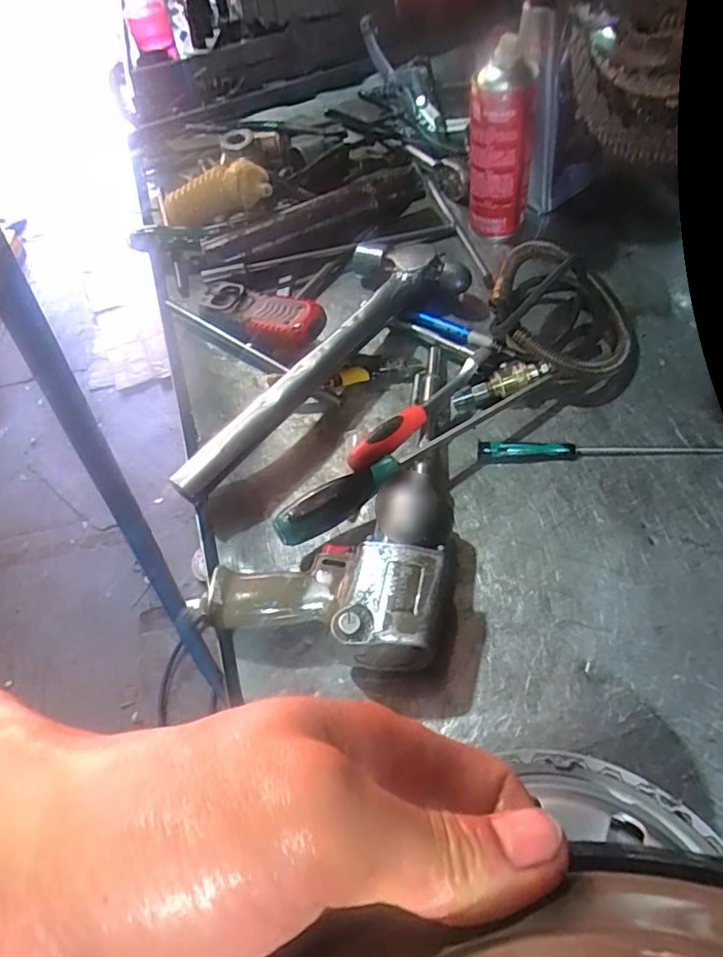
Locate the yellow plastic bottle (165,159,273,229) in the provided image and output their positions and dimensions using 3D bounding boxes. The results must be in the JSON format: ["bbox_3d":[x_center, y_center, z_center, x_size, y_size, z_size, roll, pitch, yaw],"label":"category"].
[{"bbox_3d":[-0.181,-0.339,0.695,0.155,0.050,0.041,-6,55,25],"label":"yellow plastic bottle"}]

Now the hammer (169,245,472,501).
[{"bbox_3d":[-0.048,-0.123,0.579,0.110,0.064,0.369,37,71,27],"label":"hammer"}]

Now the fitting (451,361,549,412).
[{"bbox_3d":[0.133,-0.092,0.562,0.094,0.018,0.026,-24,58,8],"label":"fitting"}]

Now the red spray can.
[{"bbox_3d":[0.147,-0.356,0.617,0.068,0.161,0.054,5,58,14],"label":"red spray can"}]

